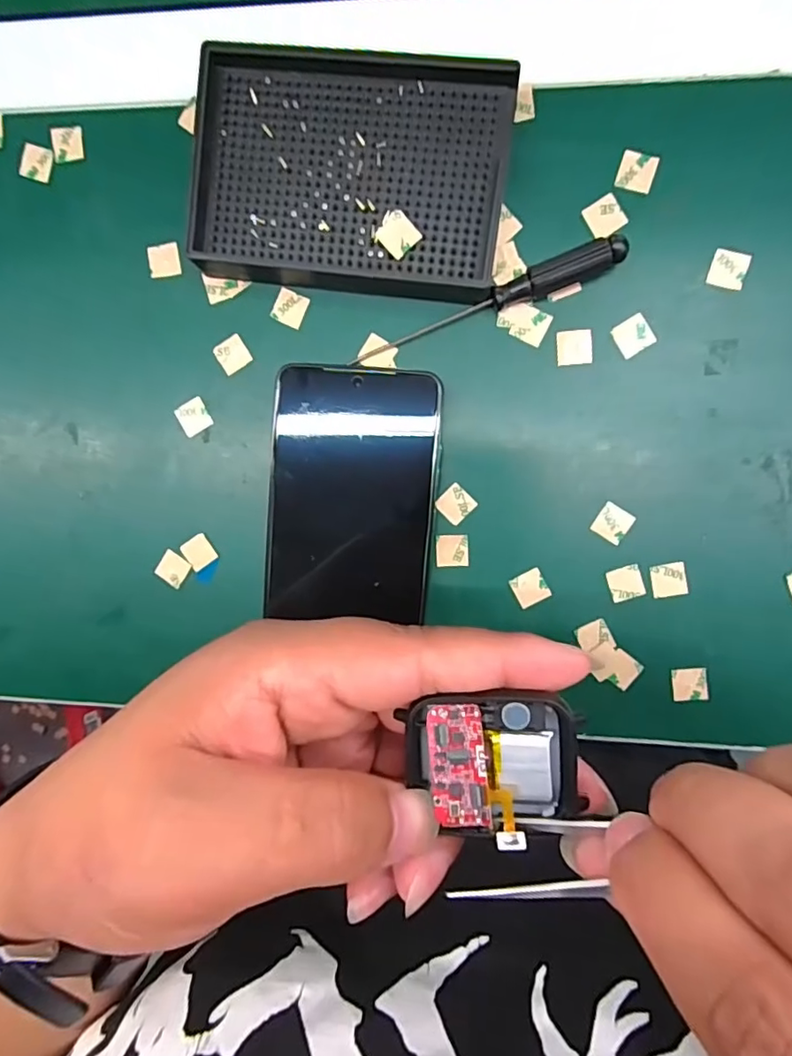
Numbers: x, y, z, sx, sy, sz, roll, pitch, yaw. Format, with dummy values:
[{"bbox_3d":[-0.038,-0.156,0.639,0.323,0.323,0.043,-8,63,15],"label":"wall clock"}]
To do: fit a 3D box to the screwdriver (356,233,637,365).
[{"bbox_3d":[0.040,-0.101,0.250,0.126,0.013,0.012,-19,93,7],"label":"screwdriver"}]

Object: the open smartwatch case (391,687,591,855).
[{"bbox_3d":[0.026,0.061,0.142,0.043,0.011,0.034,0,95,6],"label":"open smartwatch case"}]

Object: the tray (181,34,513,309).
[{"bbox_3d":[-0.019,-0.158,0.248,0.135,0.022,0.095,9,96,5],"label":"tray"}]

